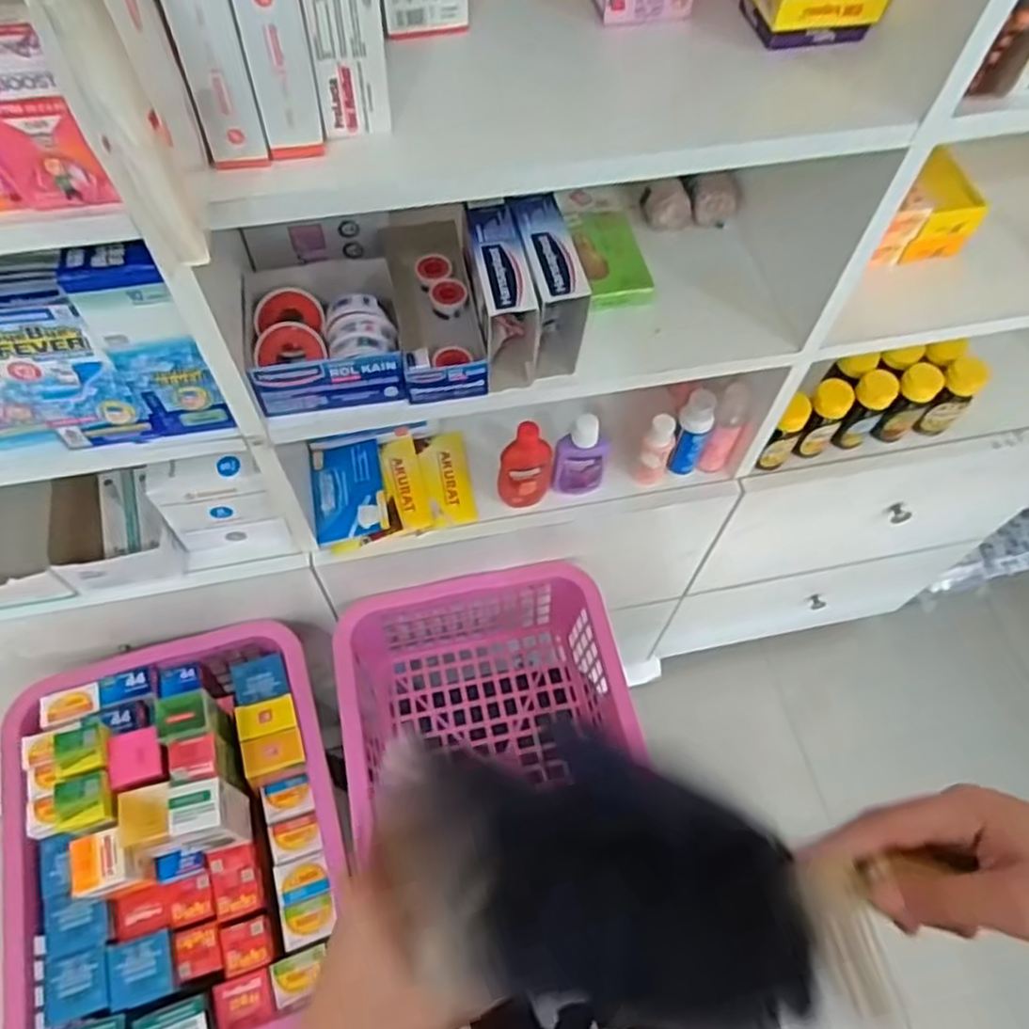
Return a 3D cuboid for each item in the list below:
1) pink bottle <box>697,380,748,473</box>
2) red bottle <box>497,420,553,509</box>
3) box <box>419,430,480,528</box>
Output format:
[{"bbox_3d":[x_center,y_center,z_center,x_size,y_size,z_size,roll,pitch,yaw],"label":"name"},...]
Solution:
[{"bbox_3d":[0.231,-0.093,0.815,0.032,0.113,0.039,18,62,8],"label":"pink bottle"},{"bbox_3d":[0.013,-0.050,0.783,0.056,0.122,0.031,0,61,-2],"label":"red bottle"},{"bbox_3d":[-0.075,-0.041,0.839,0.053,0.020,0.110,-12,62,-8],"label":"box"}]

